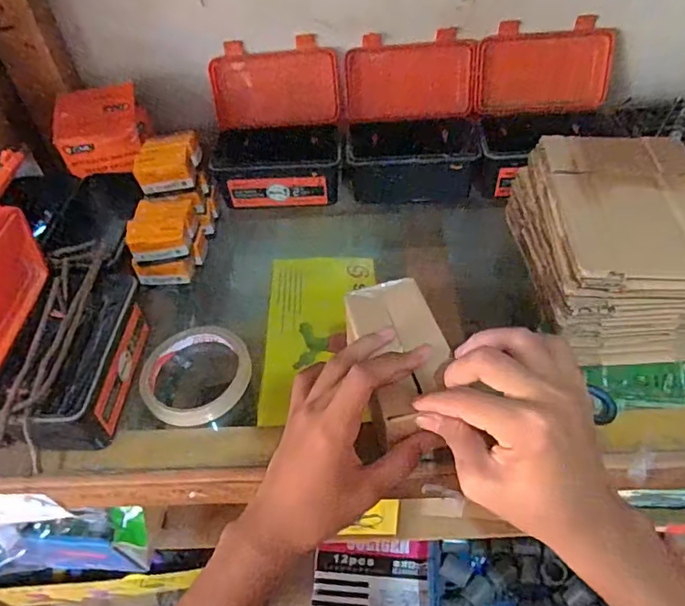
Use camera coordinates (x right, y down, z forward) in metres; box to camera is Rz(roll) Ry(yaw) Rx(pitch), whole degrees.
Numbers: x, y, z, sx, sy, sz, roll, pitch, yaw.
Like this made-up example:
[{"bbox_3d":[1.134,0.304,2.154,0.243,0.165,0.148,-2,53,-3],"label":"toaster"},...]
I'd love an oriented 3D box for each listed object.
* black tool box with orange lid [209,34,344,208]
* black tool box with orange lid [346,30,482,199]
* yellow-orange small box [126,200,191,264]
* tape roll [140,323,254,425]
[{"bbox_3d":[-0.074,-0.197,0.579,0.143,0.132,0.114,-2,48,3],"label":"black tool box with orange lid"},{"bbox_3d":[0.077,-0.202,0.576,0.142,0.135,0.114,-3,48,2],"label":"black tool box with orange lid"},{"bbox_3d":[-0.174,-0.070,0.500,0.050,0.026,0.062,-4,48,0],"label":"yellow-orange small box"},{"bbox_3d":[-0.125,0.061,0.447,0.092,0.027,0.086,-2,48,2],"label":"tape roll"}]

